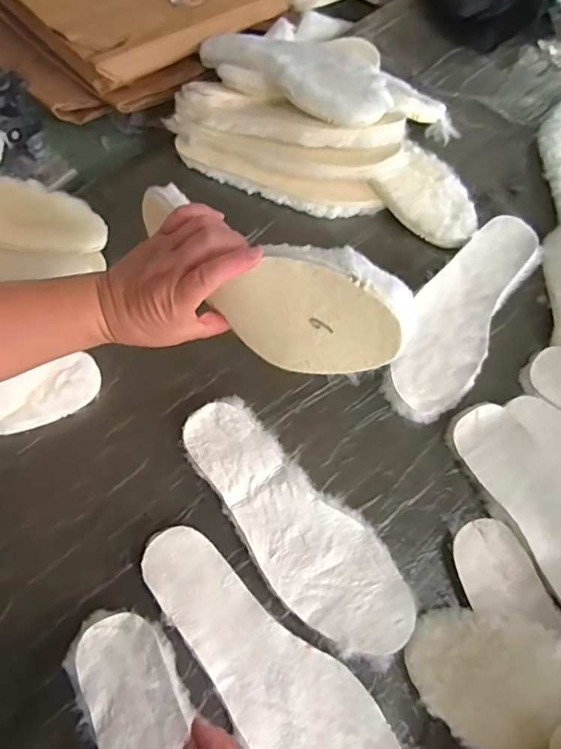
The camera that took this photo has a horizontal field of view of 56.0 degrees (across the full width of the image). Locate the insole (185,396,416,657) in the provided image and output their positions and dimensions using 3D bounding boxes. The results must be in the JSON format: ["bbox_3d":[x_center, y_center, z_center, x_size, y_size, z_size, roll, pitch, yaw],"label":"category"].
[{"bbox_3d":[0.008,0.137,0.489,0.094,0.013,0.268,-40,71,-15],"label":"insole"}]

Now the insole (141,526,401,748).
[{"bbox_3d":[-0.012,0.242,0.440,0.097,0.012,0.273,-37,70,-14],"label":"insole"}]

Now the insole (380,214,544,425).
[{"bbox_3d":[0.200,-0.072,0.577,0.088,0.007,0.276,31,70,14],"label":"insole"}]

